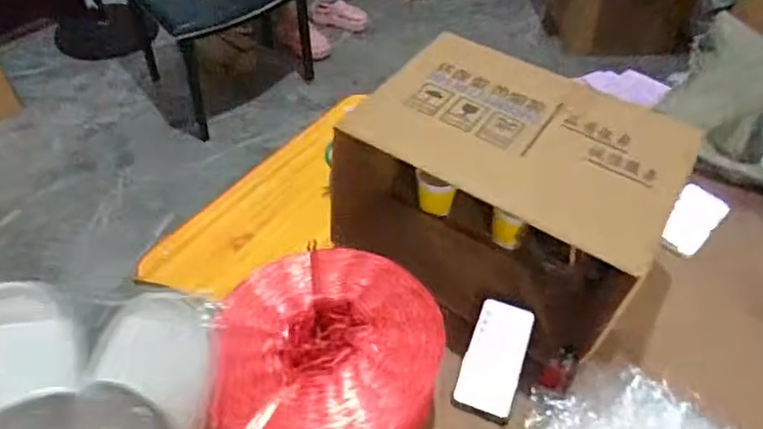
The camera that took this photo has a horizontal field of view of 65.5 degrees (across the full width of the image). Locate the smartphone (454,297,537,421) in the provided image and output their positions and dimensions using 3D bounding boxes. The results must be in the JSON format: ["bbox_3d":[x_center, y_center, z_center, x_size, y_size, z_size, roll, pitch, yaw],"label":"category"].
[{"bbox_3d":[0.153,0.191,0.795,0.076,0.009,0.160,15,59,15],"label":"smartphone"}]

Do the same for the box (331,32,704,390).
[{"bbox_3d":[0.177,-0.014,0.856,0.404,0.285,0.305,29,53,22],"label":"box"}]

